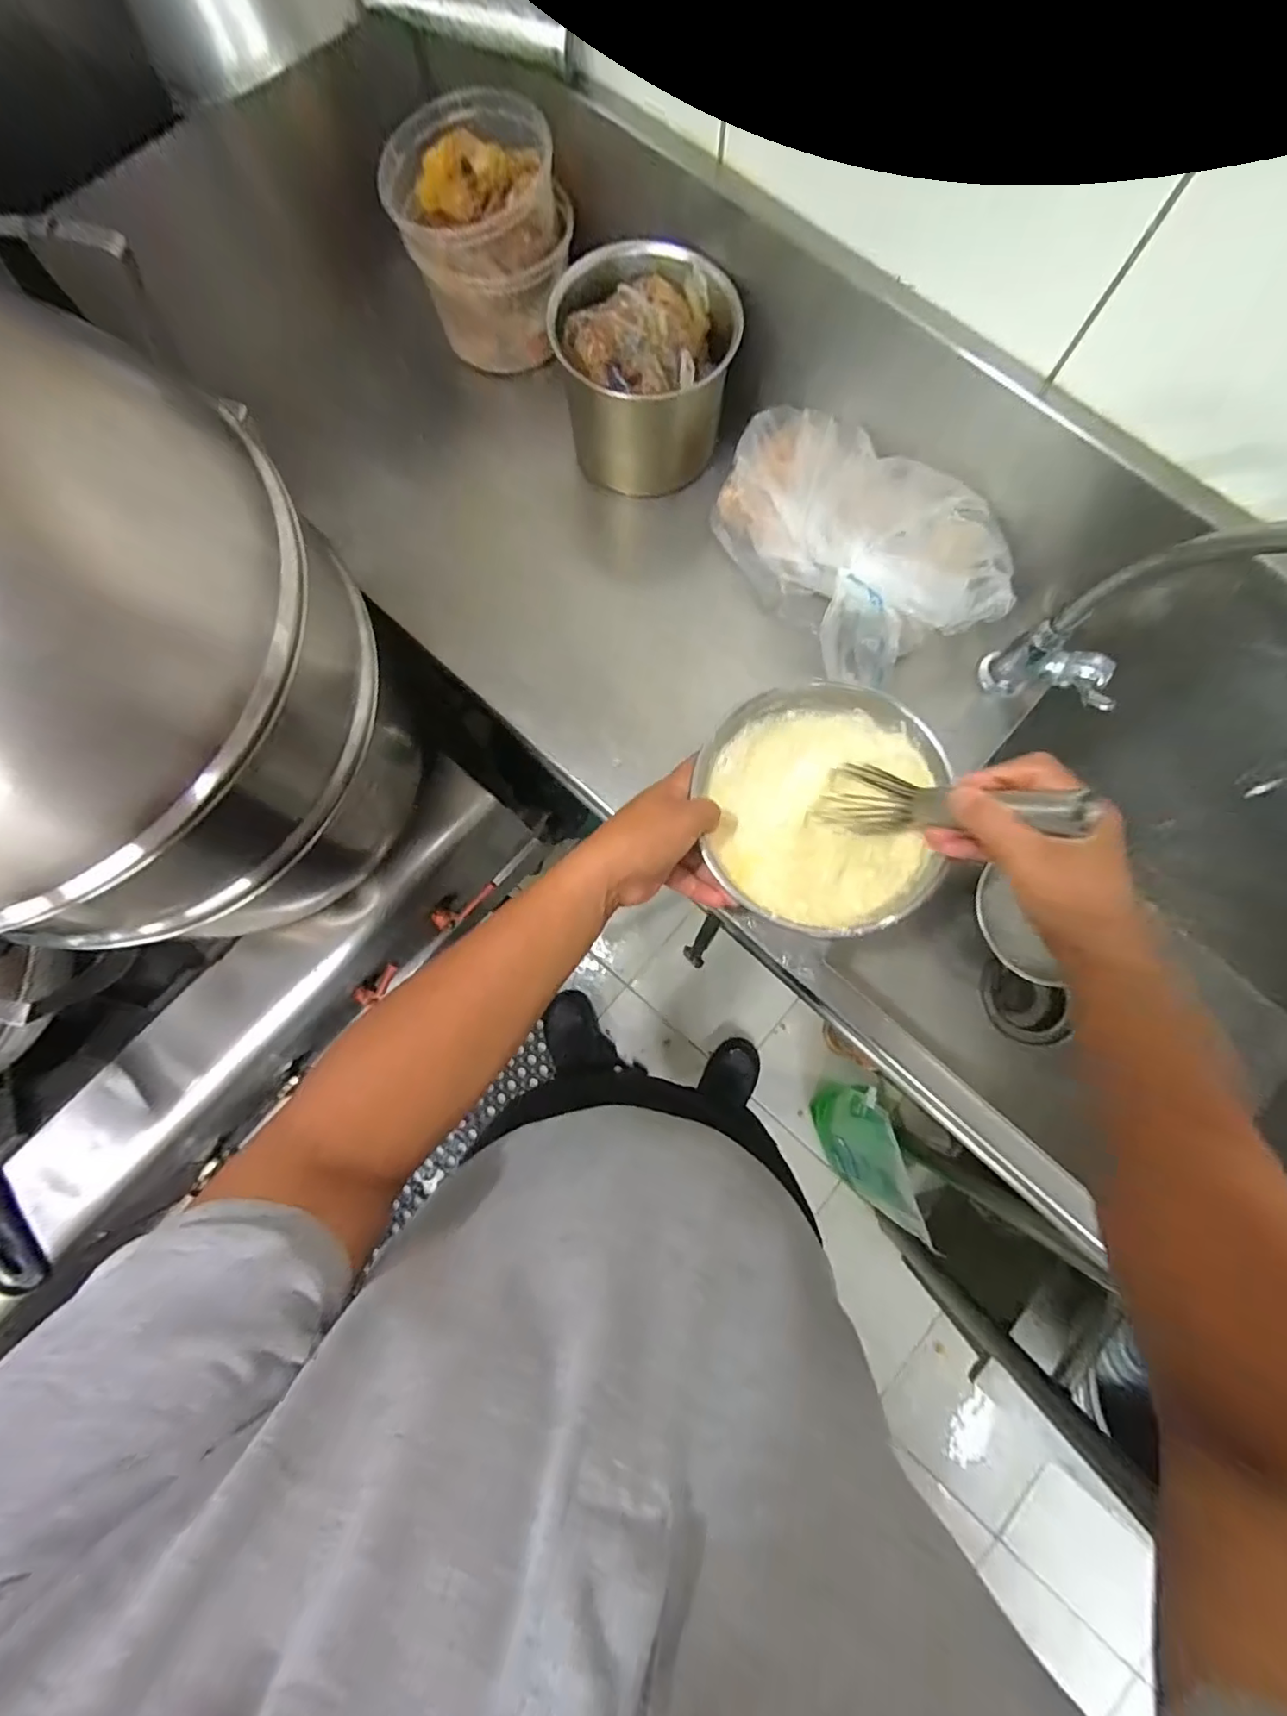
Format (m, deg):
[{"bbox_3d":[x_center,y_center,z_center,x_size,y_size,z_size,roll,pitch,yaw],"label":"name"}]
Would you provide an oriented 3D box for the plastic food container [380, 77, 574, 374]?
[{"bbox_3d":[-0.141,-0.557,0.529,0.139,0.131,0.130,-17,79,-2],"label":"plastic food container"}]

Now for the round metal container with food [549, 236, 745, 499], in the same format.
[{"bbox_3d":[0.000,-0.434,0.519,0.140,0.132,0.130,0,79,1],"label":"round metal container with food"}]

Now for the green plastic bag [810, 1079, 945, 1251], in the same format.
[{"bbox_3d":[0.413,0.558,1.124,0.072,0.300,0.241,-13,79,-2],"label":"green plastic bag"}]

